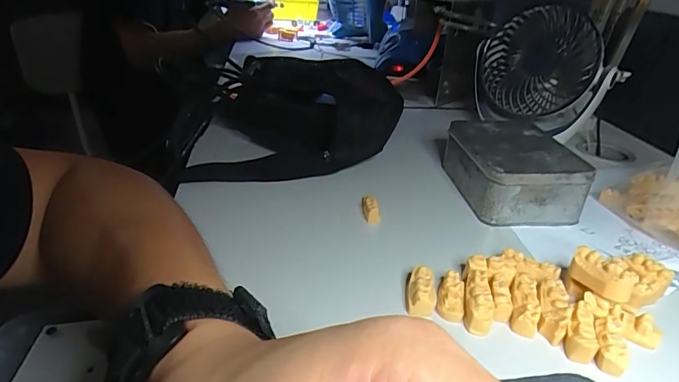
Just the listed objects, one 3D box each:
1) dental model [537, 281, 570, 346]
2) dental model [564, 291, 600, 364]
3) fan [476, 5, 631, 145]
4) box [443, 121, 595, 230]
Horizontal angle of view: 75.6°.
[{"bbox_3d":[0.135,0.072,0.274,0.018,0.010,0.044,-14,28,34],"label":"dental model"},{"bbox_3d":[0.148,0.080,0.265,0.018,0.012,0.048,18,44,23],"label":"dental model"},{"bbox_3d":[0.236,-0.138,0.515,0.140,0.124,0.087,10,29,9],"label":"fan"},{"bbox_3d":[0.161,-0.022,0.414,0.091,0.050,0.114,-1,29,-10],"label":"box"}]

